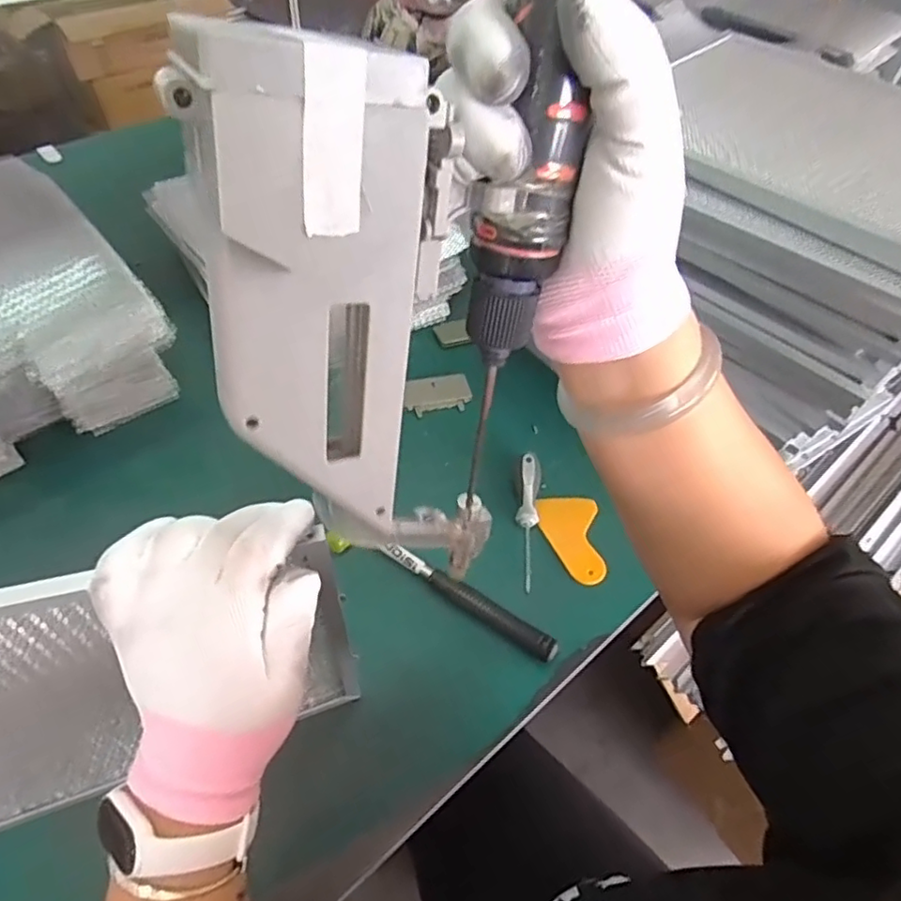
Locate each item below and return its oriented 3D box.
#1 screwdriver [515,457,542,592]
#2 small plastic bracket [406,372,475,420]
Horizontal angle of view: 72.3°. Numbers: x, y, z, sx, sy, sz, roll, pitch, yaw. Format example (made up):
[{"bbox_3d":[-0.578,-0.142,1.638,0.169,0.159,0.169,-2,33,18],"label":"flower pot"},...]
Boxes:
[{"bbox_3d":[0.081,0.073,0.643,0.025,0.019,0.146,4,71,-1],"label":"screwdriver"},{"bbox_3d":[-0.015,-0.068,0.751,0.082,0.004,0.048,-11,71,-13],"label":"small plastic bracket"}]

